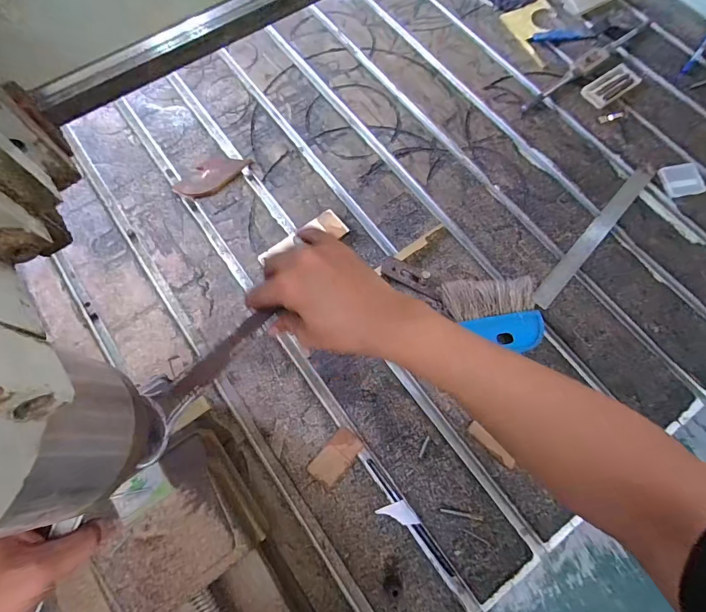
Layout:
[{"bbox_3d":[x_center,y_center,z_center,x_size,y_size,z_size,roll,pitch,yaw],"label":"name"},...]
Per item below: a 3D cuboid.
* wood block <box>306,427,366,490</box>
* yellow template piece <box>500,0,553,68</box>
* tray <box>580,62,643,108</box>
[{"bbox_3d":[-0.020,0.184,0.482,0.036,0.004,0.067,40,76,12],"label":"wood block"},{"bbox_3d":[0.345,-0.500,0.718,0.102,0.010,0.143,-21,73,-7],"label":"yellow template piece"},{"bbox_3d":[0.440,-0.376,0.674,0.101,0.014,0.047,-33,75,-10],"label":"tray"}]

